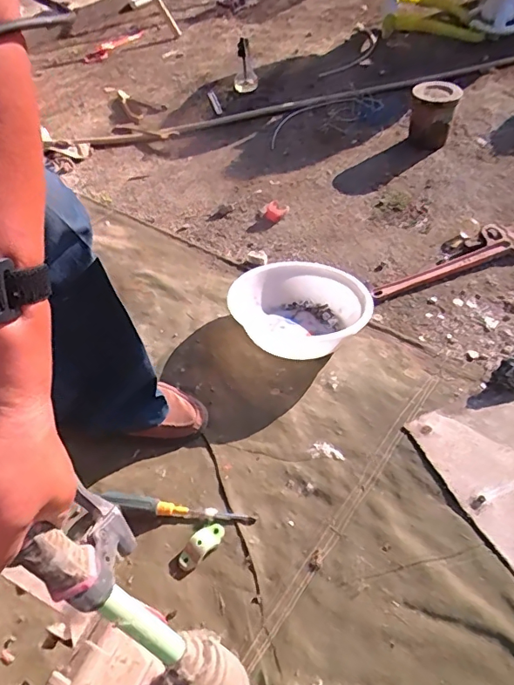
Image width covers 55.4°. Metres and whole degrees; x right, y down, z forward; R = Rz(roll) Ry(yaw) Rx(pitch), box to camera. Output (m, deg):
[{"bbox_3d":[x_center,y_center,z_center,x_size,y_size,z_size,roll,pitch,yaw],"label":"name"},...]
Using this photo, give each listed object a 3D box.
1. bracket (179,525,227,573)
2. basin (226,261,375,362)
[{"bbox_3d":[-0.077,0.275,0.667,0.030,0.012,0.073,32,59,29],"label":"bracket"},{"bbox_3d":[0.078,-0.072,0.911,0.275,0.083,0.205,17,51,22],"label":"basin"}]

